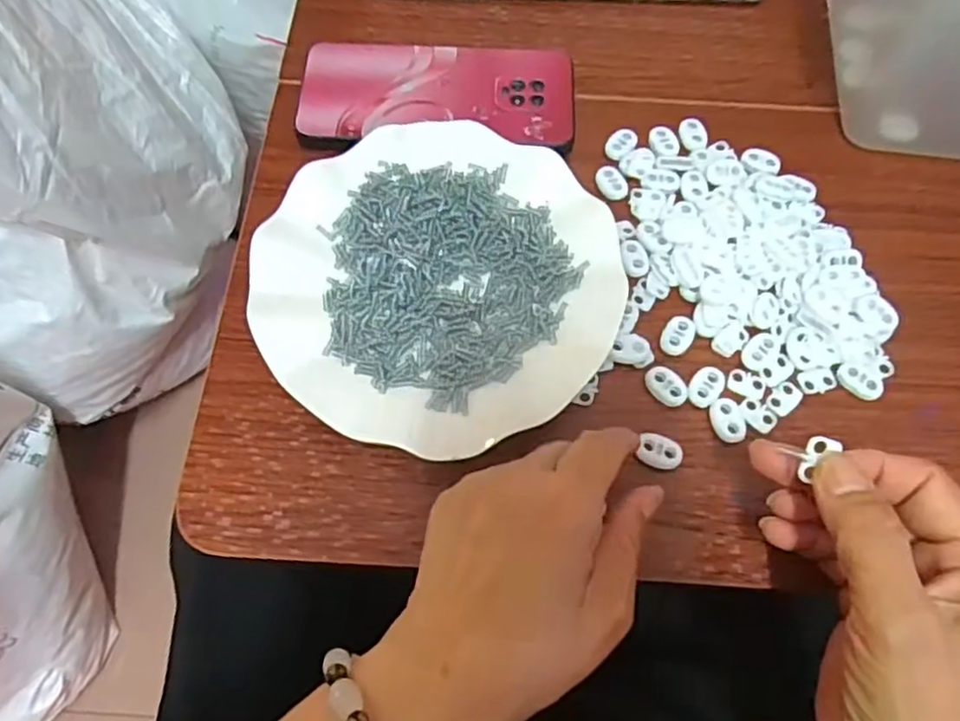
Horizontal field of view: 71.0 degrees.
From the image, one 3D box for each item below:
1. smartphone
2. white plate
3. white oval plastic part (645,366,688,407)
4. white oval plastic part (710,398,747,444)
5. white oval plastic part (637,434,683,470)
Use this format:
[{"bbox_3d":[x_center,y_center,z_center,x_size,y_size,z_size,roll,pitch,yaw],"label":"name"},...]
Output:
[{"bbox_3d":[-0.025,-0.161,0.404,0.160,0.008,0.076,1,67,0],"label":"smartphone"},{"bbox_3d":[-0.020,-0.044,0.348,0.179,0.018,0.177,0,67,-1],"label":"white plate"},{"bbox_3d":[0.094,0.013,0.338,0.015,0.005,0.023,-38,72,-15],"label":"white oval plastic part"},{"bbox_3d":[0.122,0.029,0.330,0.016,0.004,0.022,-13,67,-6],"label":"white oval plastic part"},{"bbox_3d":[0.087,0.044,0.323,0.021,0.004,0.015,20,65,9],"label":"white oval plastic part"}]

